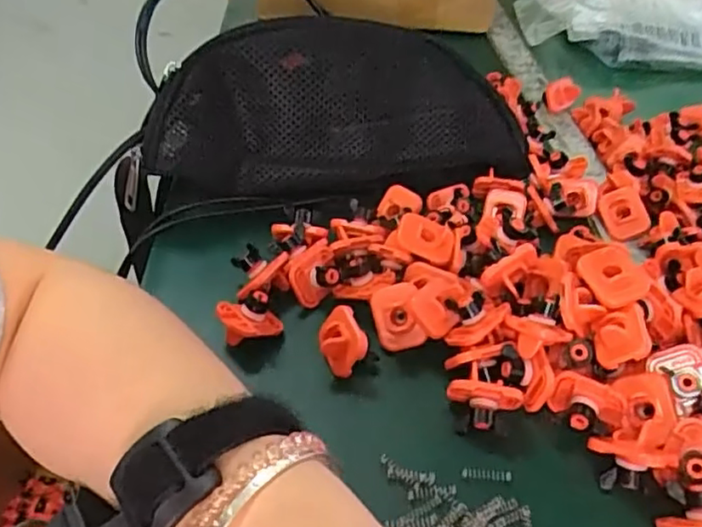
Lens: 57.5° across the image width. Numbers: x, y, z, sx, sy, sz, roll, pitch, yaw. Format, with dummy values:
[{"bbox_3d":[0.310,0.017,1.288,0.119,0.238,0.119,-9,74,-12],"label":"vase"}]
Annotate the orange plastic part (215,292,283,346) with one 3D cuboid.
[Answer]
[{"bbox_3d":[-0.054,0.030,0.344,0.031,0.016,0.025,-20,79,-18],"label":"orange plastic part"}]

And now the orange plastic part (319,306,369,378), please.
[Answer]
[{"bbox_3d":[-0.006,0.041,0.336,0.023,0.020,0.031,-8,42,-14],"label":"orange plastic part"}]

